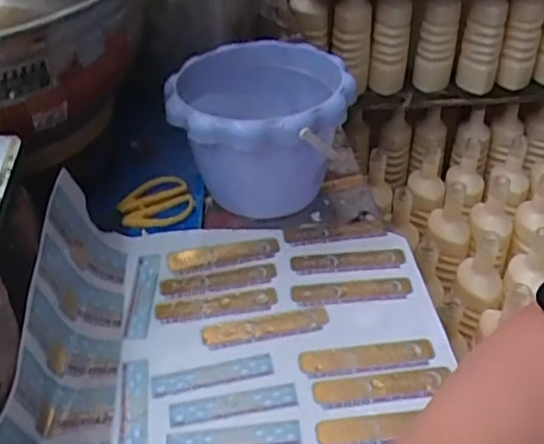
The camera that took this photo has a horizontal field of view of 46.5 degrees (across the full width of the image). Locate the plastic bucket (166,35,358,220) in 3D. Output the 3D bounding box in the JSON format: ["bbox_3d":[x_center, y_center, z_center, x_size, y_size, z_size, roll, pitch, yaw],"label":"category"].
[{"bbox_3d":[-0.008,-0.081,0.572,0.147,0.124,0.169,-2,38,-3],"label":"plastic bucket"}]

